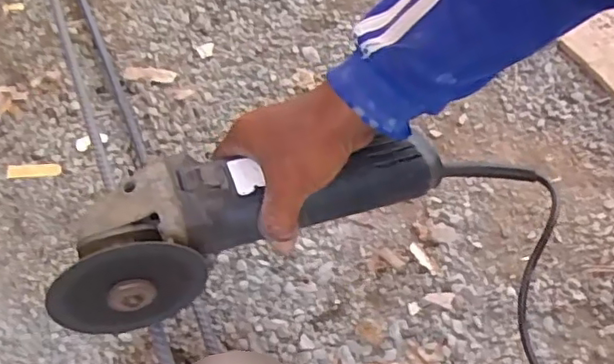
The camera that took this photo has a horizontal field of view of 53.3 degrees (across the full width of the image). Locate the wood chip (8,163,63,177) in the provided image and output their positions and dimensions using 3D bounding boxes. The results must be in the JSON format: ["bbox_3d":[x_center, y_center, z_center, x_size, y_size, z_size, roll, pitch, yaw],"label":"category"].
[{"bbox_3d":[-0.283,-0.013,0.635,0.055,0.004,0.015,-4,53,-2],"label":"wood chip"}]

